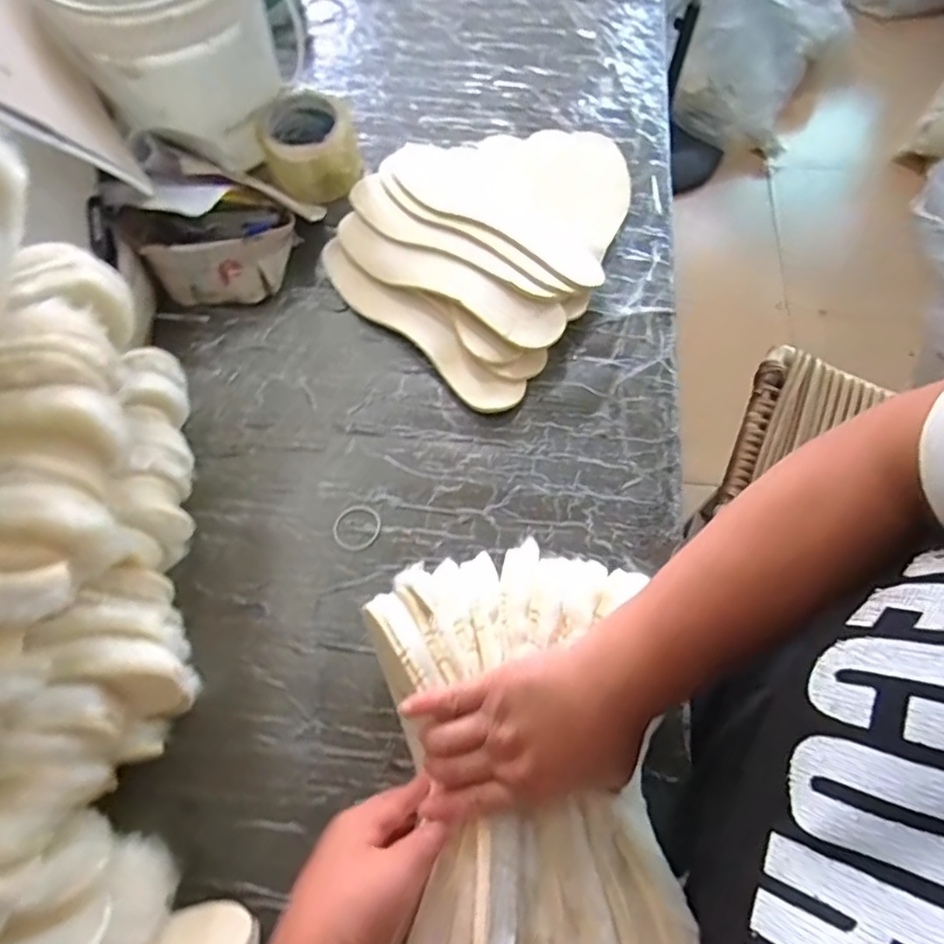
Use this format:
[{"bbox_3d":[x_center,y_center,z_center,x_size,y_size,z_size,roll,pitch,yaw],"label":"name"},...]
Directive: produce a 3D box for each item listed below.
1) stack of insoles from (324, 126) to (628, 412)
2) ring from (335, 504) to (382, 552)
[{"bbox_3d":[0.018,-0.268,0.665,0.282,0.047,0.358,33,71,13],"label":"stack of insoles"},{"bbox_3d":[-0.104,0.050,0.565,0.041,0.004,0.043,0,67,0],"label":"ring"}]

